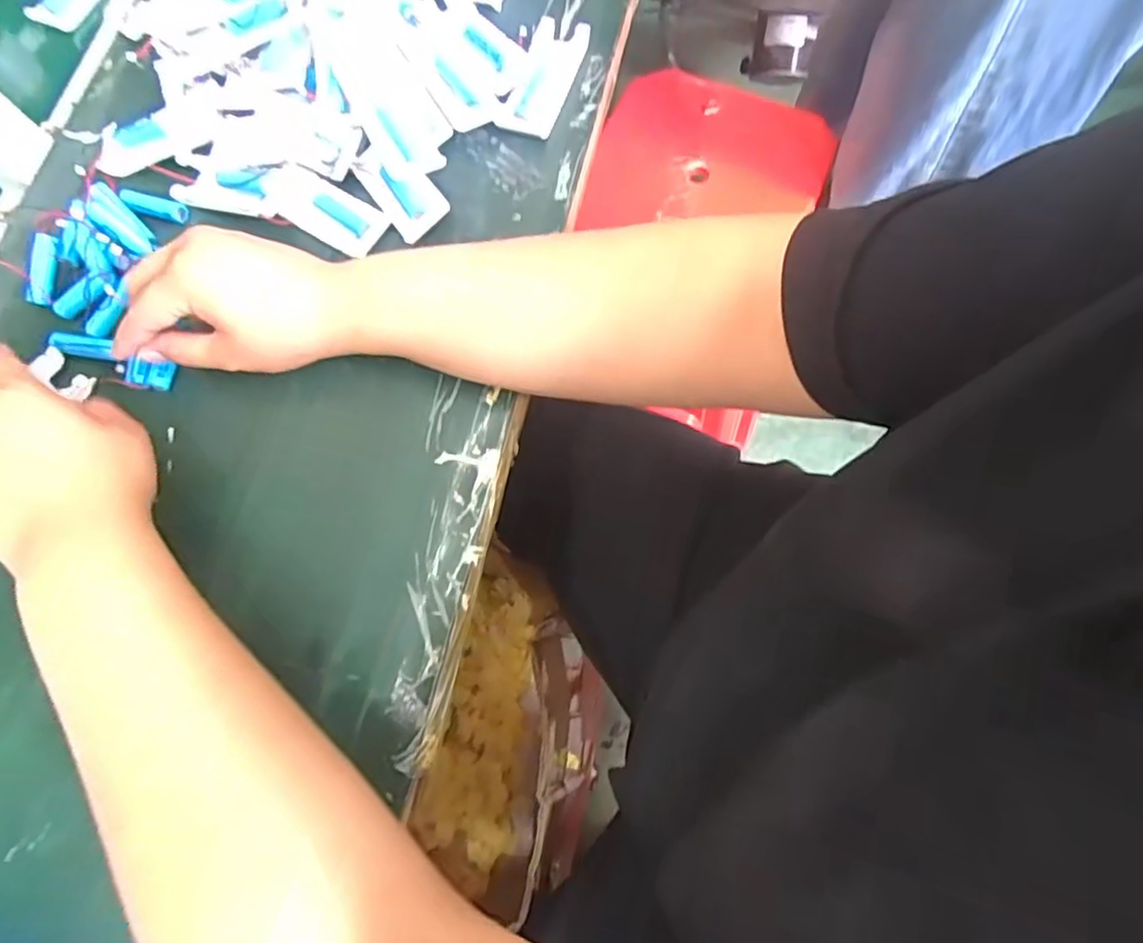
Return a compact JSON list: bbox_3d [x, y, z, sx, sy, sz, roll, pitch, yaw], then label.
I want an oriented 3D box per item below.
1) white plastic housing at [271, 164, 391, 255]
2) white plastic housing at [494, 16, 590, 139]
[{"bbox_3d":[-0.174,-0.187,0.456,0.083,0.019,0.037,28,78,12],"label":"white plastic housing"},{"bbox_3d":[-0.020,-0.301,0.487,0.041,0.017,0.104,19,76,10],"label":"white plastic housing"}]

